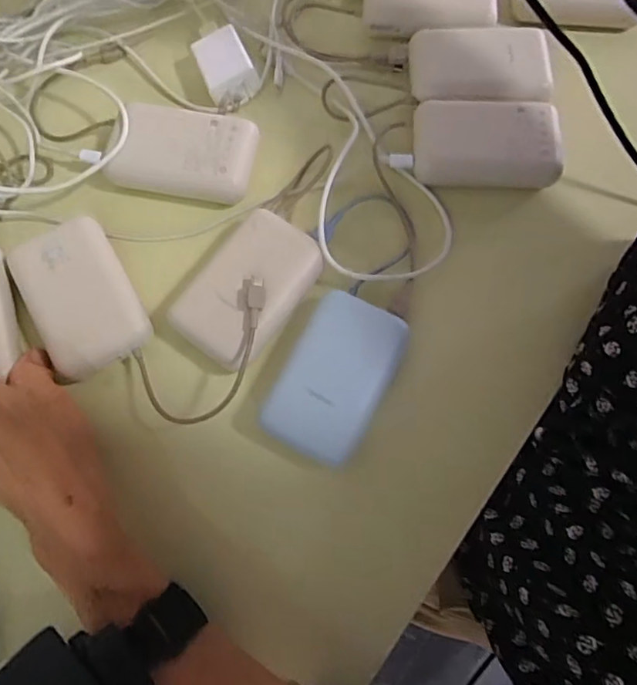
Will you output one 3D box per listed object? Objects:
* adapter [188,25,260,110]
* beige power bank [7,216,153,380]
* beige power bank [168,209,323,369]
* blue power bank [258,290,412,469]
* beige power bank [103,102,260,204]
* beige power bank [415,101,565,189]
[{"bbox_3d":[-0.070,-0.207,0.417,0.038,0.025,0.048,-21,74,-7],"label":"adapter"},{"bbox_3d":[-0.155,-0.029,0.365,0.064,0.026,0.098,-29,76,-9],"label":"beige power bank"},{"bbox_3d":[-0.044,-0.035,0.365,0.062,0.029,0.101,34,76,9],"label":"beige power bank"},{"bbox_3d":[0.012,0.021,0.348,0.063,0.025,0.102,23,74,6],"label":"blue power bank"},{"bbox_3d":[-0.095,-0.134,0.395,0.098,0.028,0.058,8,73,2],"label":"beige power bank"},{"bbox_3d":[0.119,-0.143,0.397,0.100,0.023,0.058,4,73,1],"label":"beige power bank"}]

